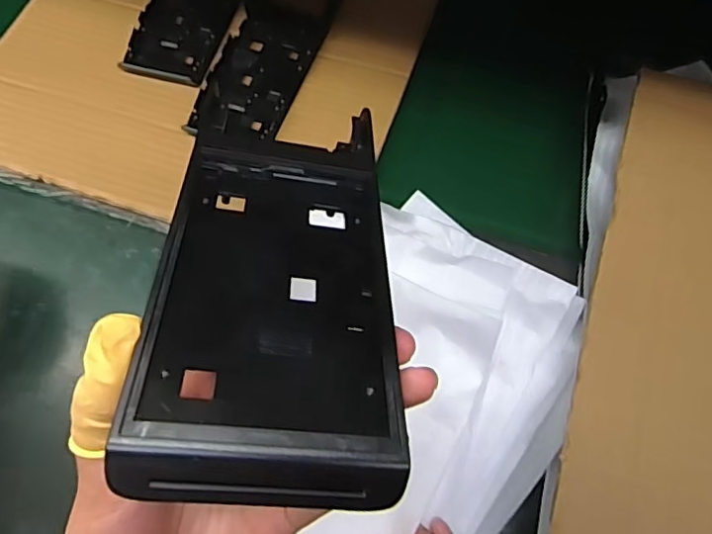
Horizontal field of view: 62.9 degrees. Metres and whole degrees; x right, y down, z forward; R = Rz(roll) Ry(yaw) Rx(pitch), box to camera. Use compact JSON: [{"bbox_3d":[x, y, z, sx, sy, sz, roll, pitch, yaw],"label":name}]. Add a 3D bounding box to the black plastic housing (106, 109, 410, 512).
[{"bbox_3d":[-0.028,0.005,0.207,0.074,0.023,0.159,7,43,-10],"label":"black plastic housing"}]

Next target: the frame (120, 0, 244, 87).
[{"bbox_3d":[-0.146,-0.270,0.548,0.085,0.024,0.216,15,77,6],"label":"frame"}]

